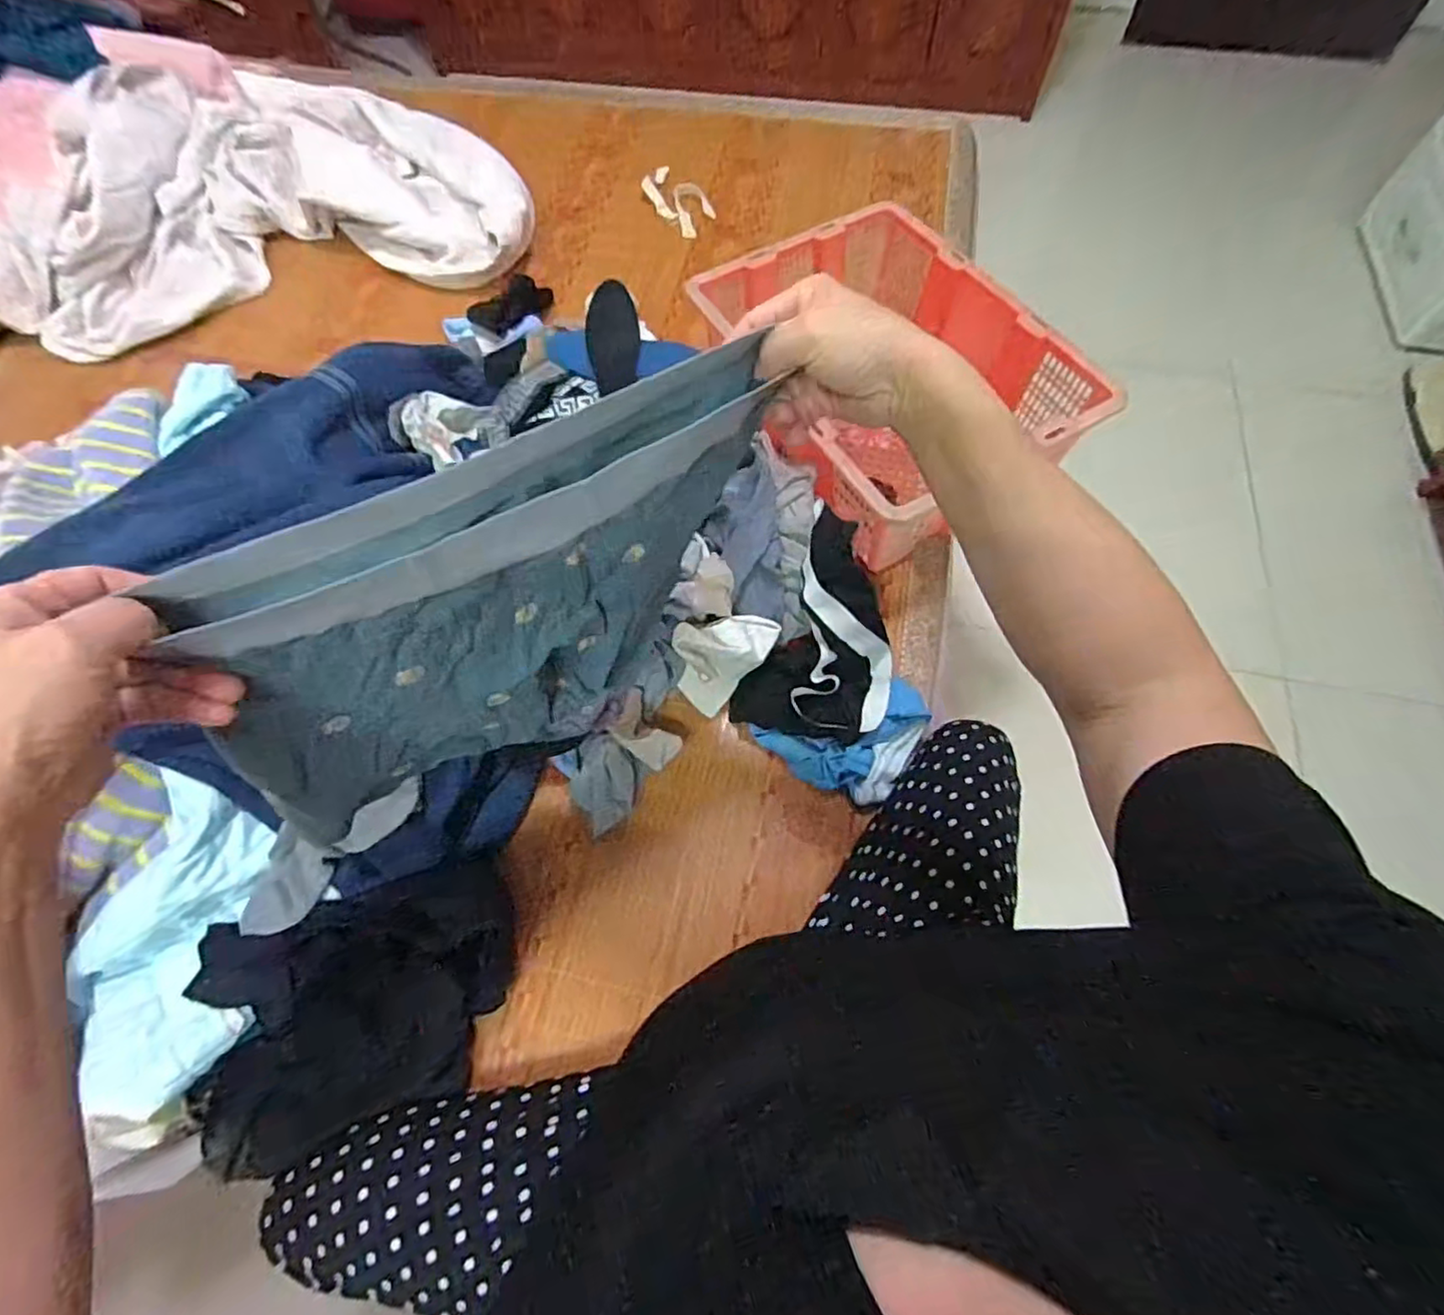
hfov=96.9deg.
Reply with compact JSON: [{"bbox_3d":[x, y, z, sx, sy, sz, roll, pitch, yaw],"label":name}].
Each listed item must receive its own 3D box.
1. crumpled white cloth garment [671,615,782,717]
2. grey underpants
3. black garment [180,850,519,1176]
[{"bbox_3d":[0.000,-0.007,0.735,0.116,0.092,0.087,-40,70,-15],"label":"crumpled white cloth garment"},{"bbox_3d":[-0.129,-0.026,0.426,0.373,0.255,0.063,-33,72,-13],"label":"grey underpants"},{"bbox_3d":[-0.342,0.318,0.578,0.284,0.110,0.196,-18,66,-6],"label":"black garment"}]

